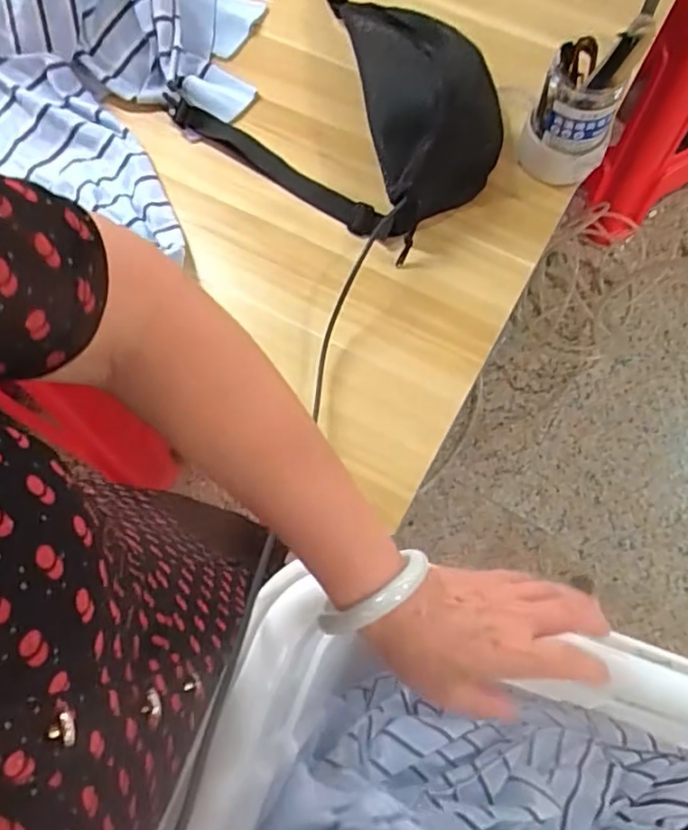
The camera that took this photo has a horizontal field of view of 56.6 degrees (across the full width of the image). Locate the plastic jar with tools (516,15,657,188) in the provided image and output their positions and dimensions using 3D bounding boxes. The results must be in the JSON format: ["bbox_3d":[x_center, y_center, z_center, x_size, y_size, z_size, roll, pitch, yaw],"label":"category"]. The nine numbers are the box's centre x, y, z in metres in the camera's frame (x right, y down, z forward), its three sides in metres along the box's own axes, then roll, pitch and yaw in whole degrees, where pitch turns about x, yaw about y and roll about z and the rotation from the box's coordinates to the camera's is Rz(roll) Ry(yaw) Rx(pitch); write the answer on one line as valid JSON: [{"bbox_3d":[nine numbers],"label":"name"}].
[{"bbox_3d":[0.225,-0.302,0.613,0.078,0.164,0.072,0,71,1],"label":"plastic jar with tools"}]

